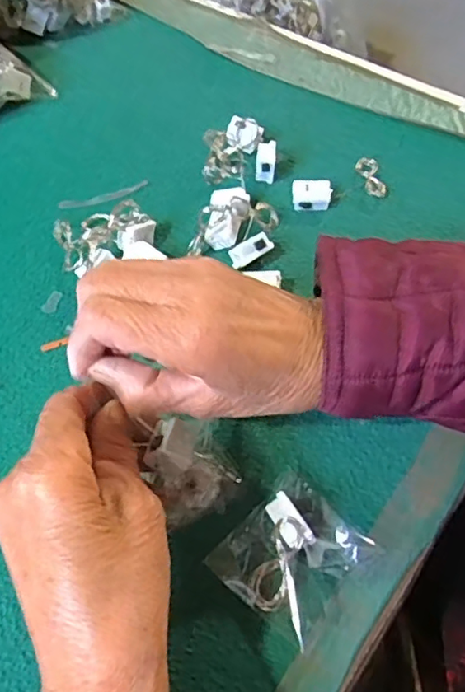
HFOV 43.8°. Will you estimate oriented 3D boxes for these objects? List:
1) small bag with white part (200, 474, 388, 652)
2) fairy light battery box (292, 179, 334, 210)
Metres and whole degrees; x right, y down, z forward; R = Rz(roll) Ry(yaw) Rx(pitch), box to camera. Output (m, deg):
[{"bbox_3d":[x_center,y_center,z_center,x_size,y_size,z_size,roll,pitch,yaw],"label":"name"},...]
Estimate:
[{"bbox_3d":[0.030,0.101,0.286,0.059,0.022,0.065,38,64,21],"label":"small bag with white part"},{"bbox_3d":[0.058,-0.112,0.423,0.027,0.013,0.019,0,57,-1],"label":"fairy light battery box"}]

